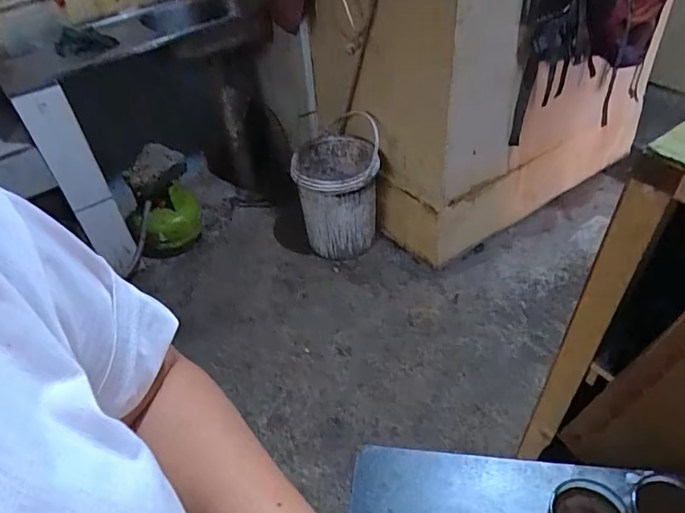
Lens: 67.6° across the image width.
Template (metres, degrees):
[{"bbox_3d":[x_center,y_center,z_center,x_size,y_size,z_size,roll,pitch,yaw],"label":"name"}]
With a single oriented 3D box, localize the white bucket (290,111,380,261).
[{"bbox_3d":[-0.011,-0.234,1.773,0.268,0.464,0.320,-6,43,2],"label":"white bucket"}]

